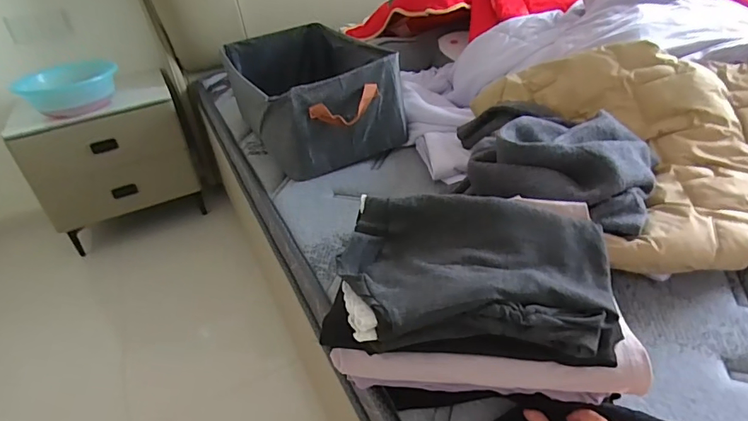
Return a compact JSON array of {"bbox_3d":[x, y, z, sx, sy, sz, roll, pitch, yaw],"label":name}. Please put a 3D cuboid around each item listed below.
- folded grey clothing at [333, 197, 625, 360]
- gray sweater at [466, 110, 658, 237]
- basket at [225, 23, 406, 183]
[{"bbox_3d":[0.098,0.060,0.479,0.269,0.055,0.179,2,35,14],"label":"folded grey clothing"},{"bbox_3d":[0.263,-0.073,0.663,0.232,0.080,0.216,9,37,23],"label":"gray sweater"},{"bbox_3d":[-0.157,-0.281,1.105,0.291,0.180,0.498,-20,36,-18],"label":"basket"}]

